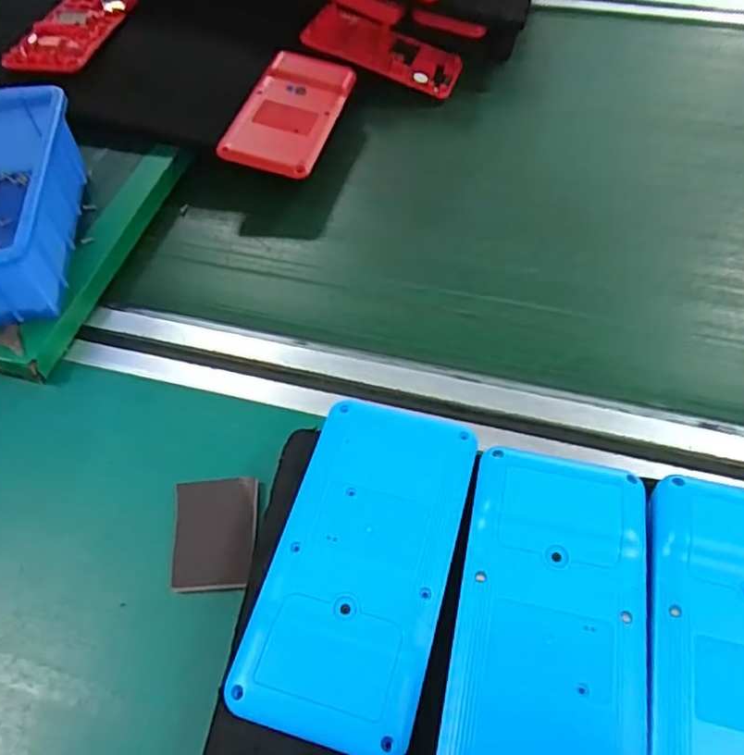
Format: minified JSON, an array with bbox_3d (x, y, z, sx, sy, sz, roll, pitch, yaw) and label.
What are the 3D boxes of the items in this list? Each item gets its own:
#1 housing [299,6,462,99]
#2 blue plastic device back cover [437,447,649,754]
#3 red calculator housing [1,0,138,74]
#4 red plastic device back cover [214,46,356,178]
[{"bbox_3d":[0.010,-0.253,0.487,0.119,0.006,0.057,23,58,1],"label":"housing"},{"bbox_3d":[0.060,0.080,0.210,0.062,0.006,0.116,9,56,9],"label":"blue plastic device back cover"},{"bbox_3d":[-0.229,-0.266,0.487,0.062,0.015,0.120,9,56,9],"label":"red calculator housing"},{"bbox_3d":[-0.055,-0.183,0.431,0.062,0.006,0.123,15,58,5],"label":"red plastic device back cover"}]

